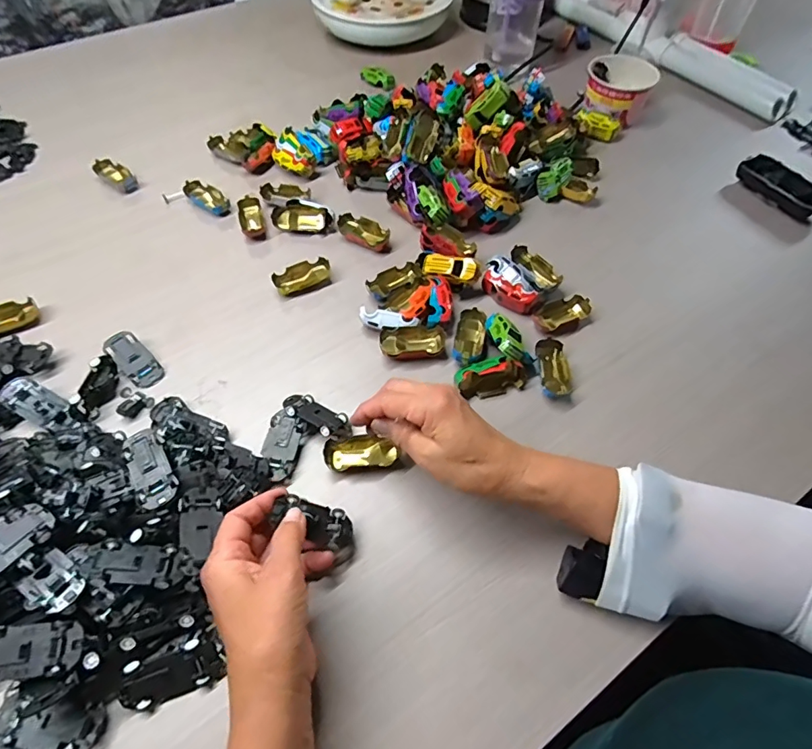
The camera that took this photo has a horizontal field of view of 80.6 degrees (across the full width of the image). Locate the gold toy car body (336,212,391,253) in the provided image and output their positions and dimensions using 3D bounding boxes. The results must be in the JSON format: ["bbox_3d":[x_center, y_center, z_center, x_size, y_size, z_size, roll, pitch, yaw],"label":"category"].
[{"bbox_3d":[-0.050,-0.170,0.575,0.069,0.016,0.029,29,61,17],"label":"gold toy car body"}]

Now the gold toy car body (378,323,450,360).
[{"bbox_3d":[0.007,-0.032,0.486,0.066,0.019,0.034,-5,57,-3],"label":"gold toy car body"}]

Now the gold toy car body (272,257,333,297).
[{"bbox_3d":[-0.116,-0.111,0.538,0.064,0.014,0.034,-29,61,-18],"label":"gold toy car body"}]

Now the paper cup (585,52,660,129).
[{"bbox_3d":[0.309,-0.417,0.700,0.090,0.073,0.091,0,57,0],"label":"paper cup"}]

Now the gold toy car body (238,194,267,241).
[{"bbox_3d":[-0.190,-0.192,0.587,0.029,0.017,0.063,-16,58,-10],"label":"gold toy car body"}]

